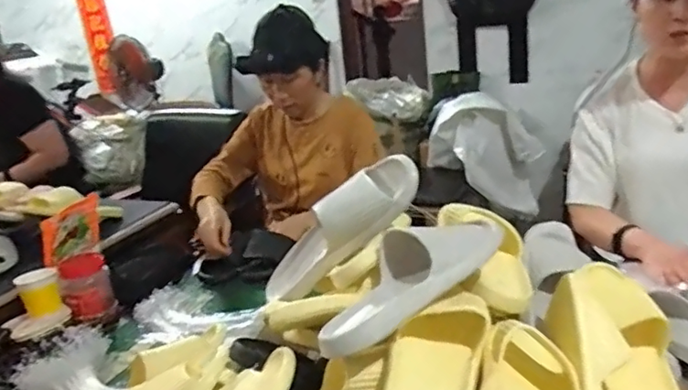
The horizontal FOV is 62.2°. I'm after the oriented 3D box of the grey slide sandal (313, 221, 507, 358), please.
[{"bbox_3d":[0.074,0.096,0.670,0.271,0.083,0.122,-32,20,-29],"label":"grey slide sandal"}]

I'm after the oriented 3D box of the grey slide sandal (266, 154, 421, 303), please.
[{"bbox_3d":[-0.017,0.046,0.820,0.288,0.076,0.087,-44,16,10],"label":"grey slide sandal"}]

